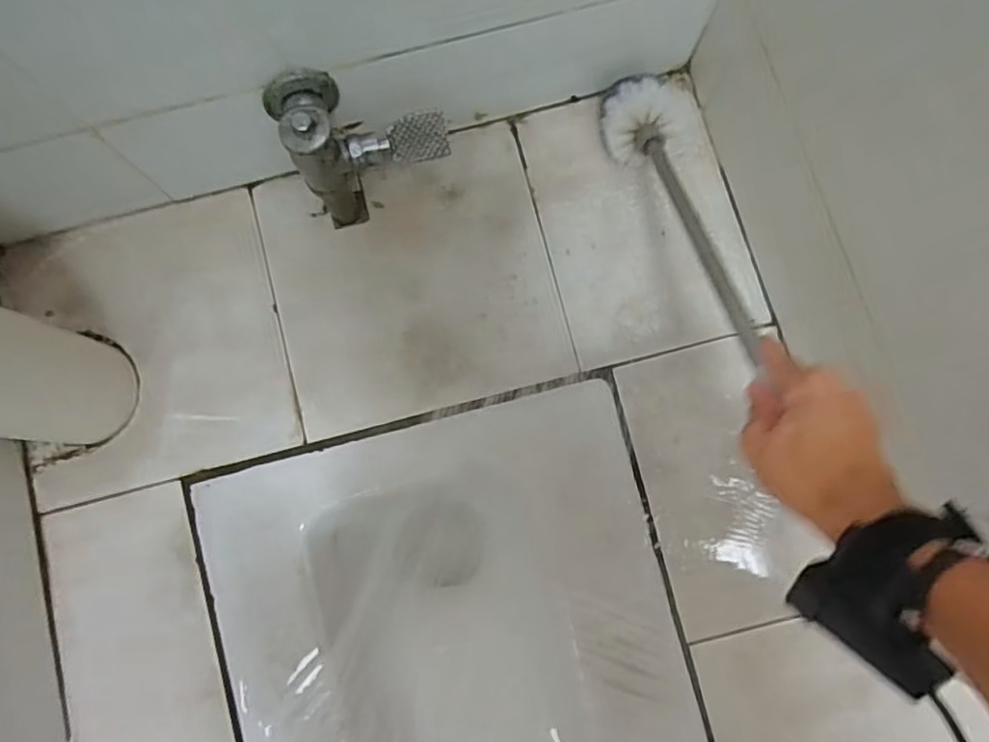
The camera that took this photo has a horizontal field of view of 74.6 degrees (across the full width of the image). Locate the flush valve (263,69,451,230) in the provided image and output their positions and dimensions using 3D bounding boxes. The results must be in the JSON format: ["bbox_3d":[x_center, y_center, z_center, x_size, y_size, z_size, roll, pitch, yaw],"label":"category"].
[{"bbox_3d":[-0.125,-0.229,0.639,0.140,0.178,0.084,-22,83,-3],"label":"flush valve"}]

